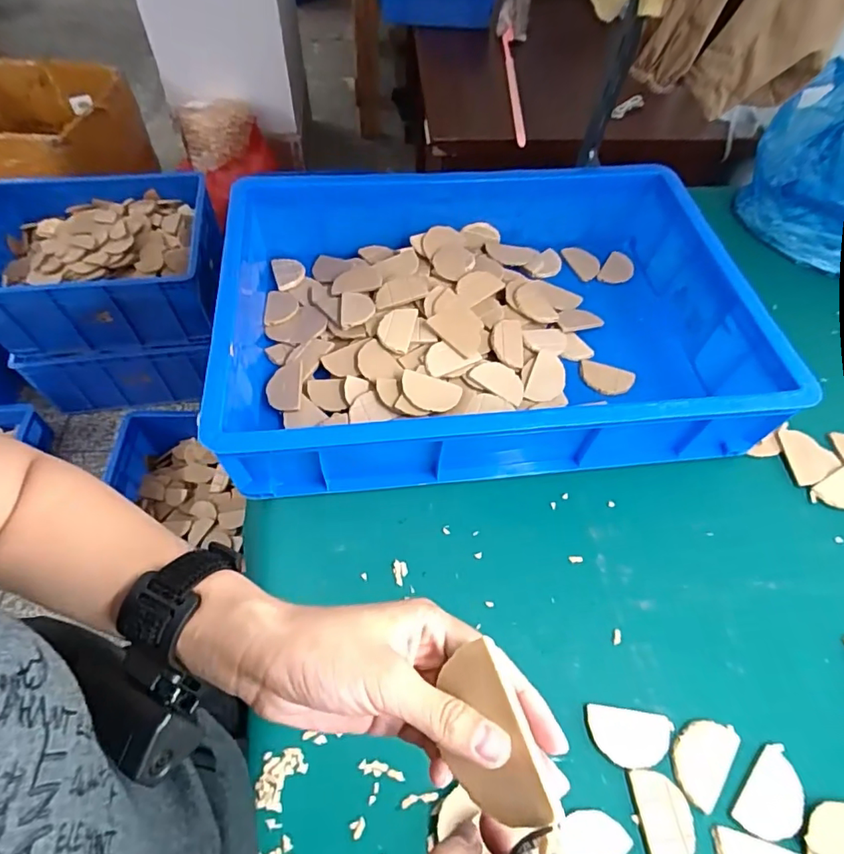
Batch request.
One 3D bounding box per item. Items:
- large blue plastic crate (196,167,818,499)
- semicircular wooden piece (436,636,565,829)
[{"bbox_3d":[0.072,-0.145,0.642,0.595,0.123,0.418,-5,57,-6],"label":"large blue plastic crate"},{"bbox_3d":[0.027,0.132,0.218,0.039,0.005,0.067,-37,63,25],"label":"semicircular wooden piece"}]

